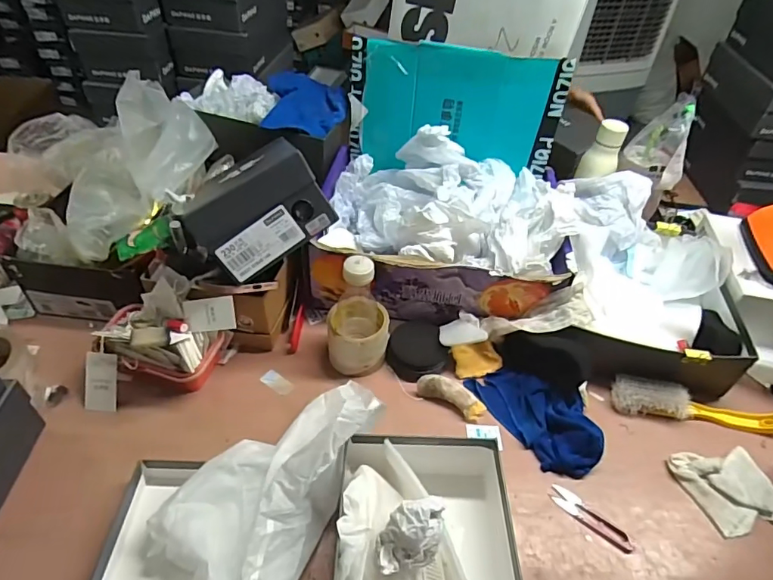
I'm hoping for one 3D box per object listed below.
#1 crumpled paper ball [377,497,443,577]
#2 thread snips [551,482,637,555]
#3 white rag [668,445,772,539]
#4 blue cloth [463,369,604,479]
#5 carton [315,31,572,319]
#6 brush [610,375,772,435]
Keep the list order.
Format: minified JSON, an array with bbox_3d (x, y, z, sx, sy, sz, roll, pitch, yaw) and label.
[{"bbox_3d":[0.024,0.236,0.467,0.066,0.054,0.049,-6,45,-11],"label":"crumpled paper ball"},{"bbox_3d":[0.248,0.277,0.585,0.102,0.005,0.025,34,51,27],"label":"thread snips"},{"bbox_3d":[0.442,0.250,0.620,0.110,0.023,0.102,-9,46,-13],"label":"white rag"},{"bbox_3d":[0.217,0.163,0.671,0.108,0.042,0.188,-23,50,-25],"label":"blue cloth"},{"bbox_3d":[0.090,-0.173,0.776,0.373,0.305,0.331,6,44,2],"label":"carton"},{"bbox_3d":[0.445,0.167,0.689,0.228,0.034,0.054,15,45,10],"label":"brush"}]

